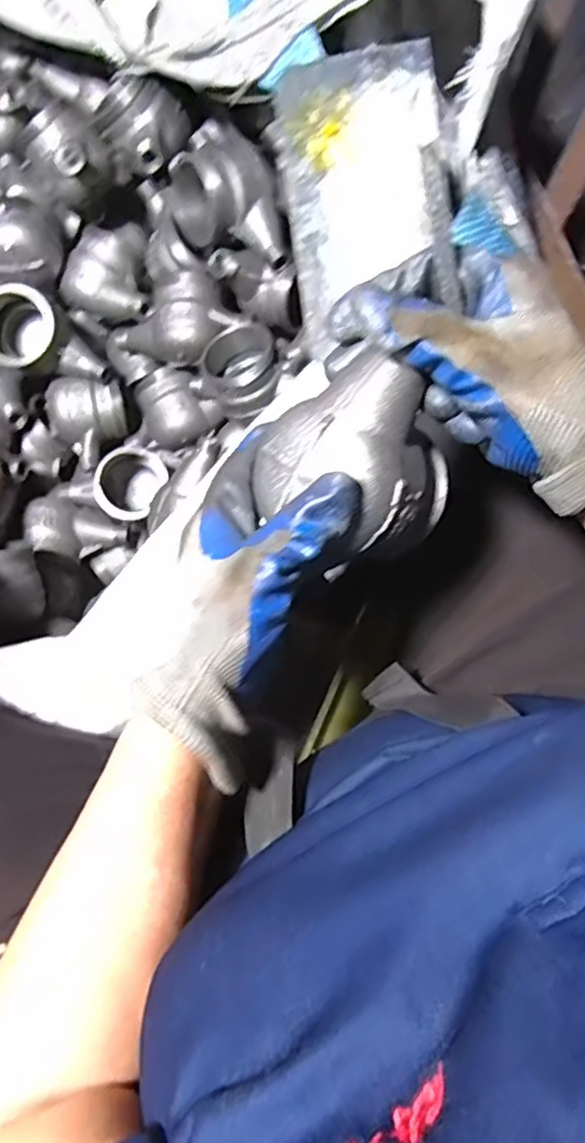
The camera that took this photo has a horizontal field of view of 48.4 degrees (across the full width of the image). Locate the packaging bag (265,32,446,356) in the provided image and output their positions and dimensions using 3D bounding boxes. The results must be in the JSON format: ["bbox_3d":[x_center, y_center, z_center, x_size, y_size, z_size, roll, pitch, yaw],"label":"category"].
[{"bbox_3d":[0.057,-0.299,0.505,0.130,0.016,0.199,-11,92,8],"label":"packaging bag"}]

